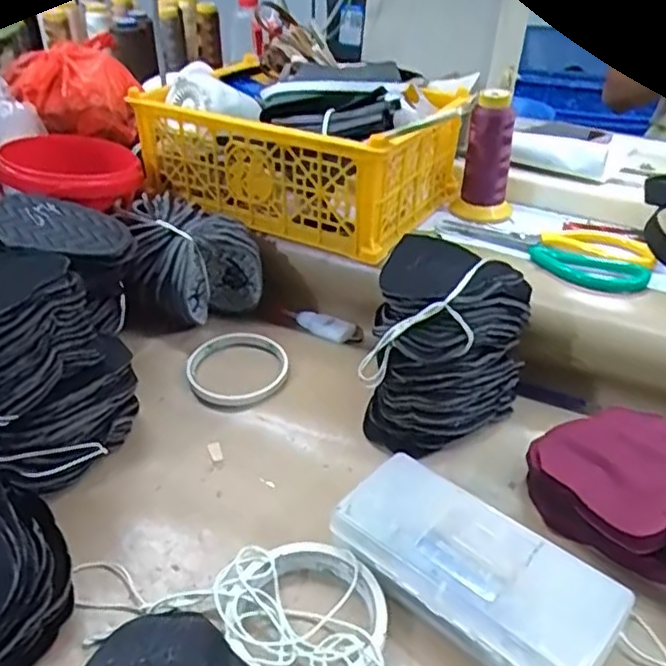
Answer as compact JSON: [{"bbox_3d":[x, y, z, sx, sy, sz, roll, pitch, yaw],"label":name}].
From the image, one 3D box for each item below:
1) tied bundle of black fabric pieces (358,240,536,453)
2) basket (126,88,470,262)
[{"bbox_3d":[0.083,0.013,0.523,0.115,0.132,0.112,14,34,17],"label":"tied bundle of black fabric pieces"},{"bbox_3d":[-0.023,-0.186,0.682,0.296,0.114,0.180,19,38,23],"label":"basket"}]

